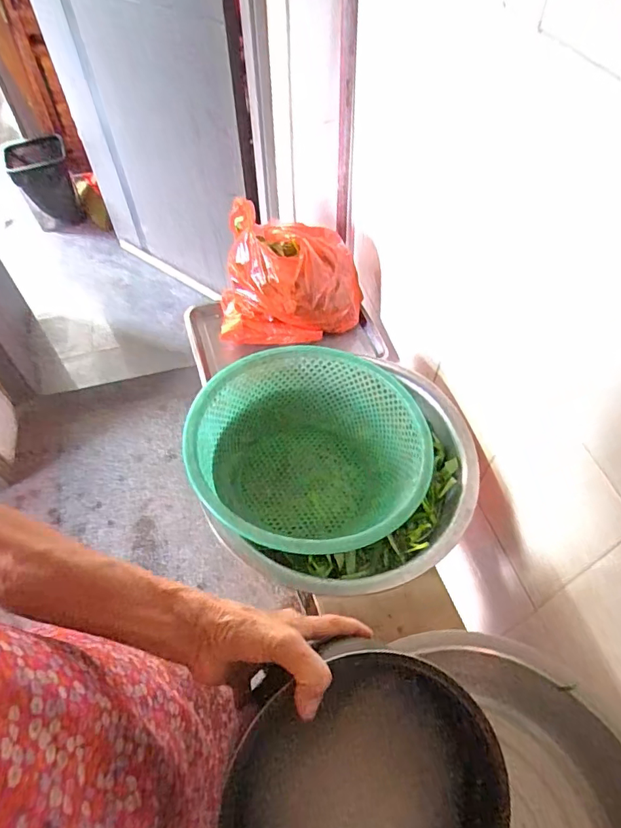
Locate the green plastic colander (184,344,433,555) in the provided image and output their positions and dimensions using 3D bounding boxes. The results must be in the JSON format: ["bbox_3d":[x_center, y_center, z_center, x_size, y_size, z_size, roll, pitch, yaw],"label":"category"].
[{"bbox_3d":[0.002,0.068,0.763,0.332,0.164,0.330,0,54,1],"label":"green plastic colander"}]

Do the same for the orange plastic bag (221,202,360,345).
[{"bbox_3d":[-0.049,-0.278,0.993,0.269,0.172,0.224,-6,54,-4],"label":"orange plastic bag"}]

